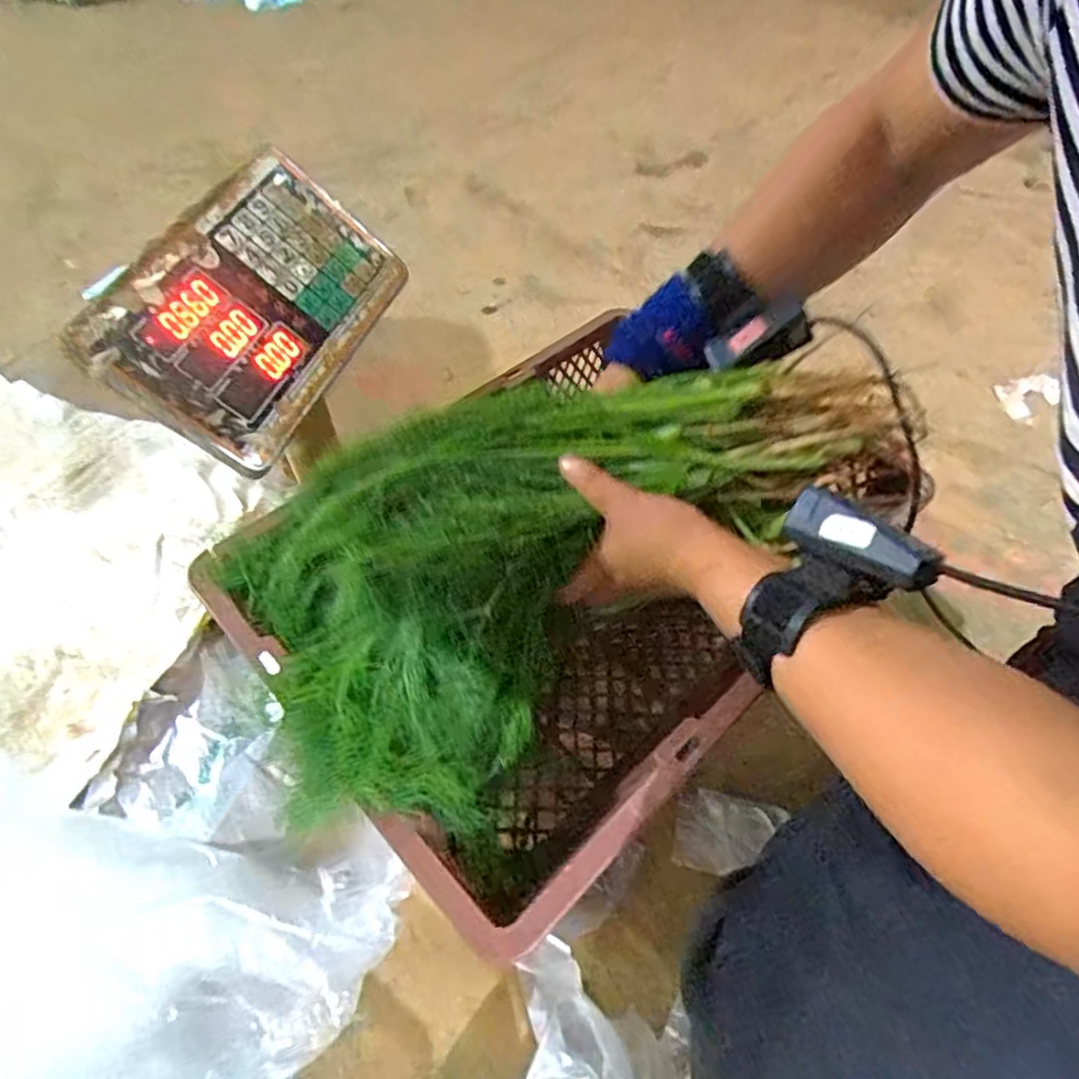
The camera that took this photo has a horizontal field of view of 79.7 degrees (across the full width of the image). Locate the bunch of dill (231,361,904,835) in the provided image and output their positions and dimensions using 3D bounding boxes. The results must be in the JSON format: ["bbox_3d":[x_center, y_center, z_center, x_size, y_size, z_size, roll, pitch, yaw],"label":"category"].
[{"bbox_3d":[0.029,-0.011,0.446,0.446,0.142,0.216,-30,56,-3],"label":"bunch of dill"}]

